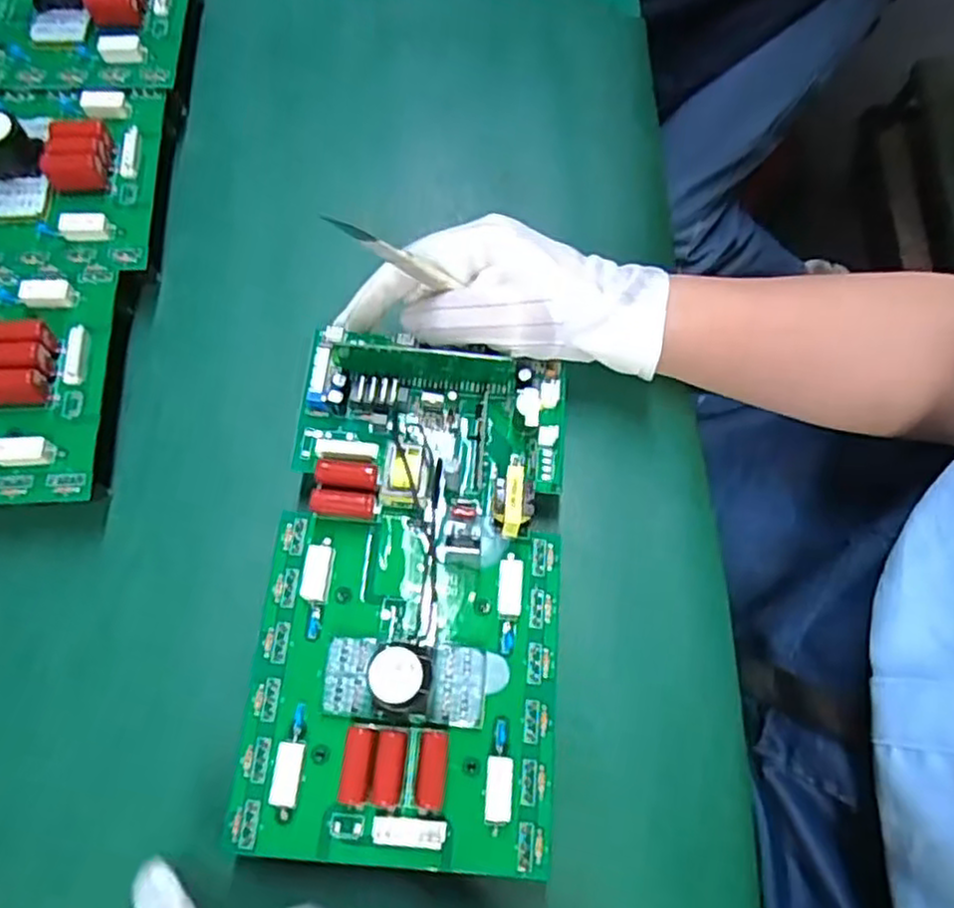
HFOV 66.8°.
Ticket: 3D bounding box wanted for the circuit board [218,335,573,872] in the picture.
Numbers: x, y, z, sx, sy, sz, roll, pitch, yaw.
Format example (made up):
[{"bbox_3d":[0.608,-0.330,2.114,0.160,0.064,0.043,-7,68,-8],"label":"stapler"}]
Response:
[{"bbox_3d":[-0.026,0.048,0.303,0.123,0.032,0.220,5,69,-1],"label":"circuit board"}]

